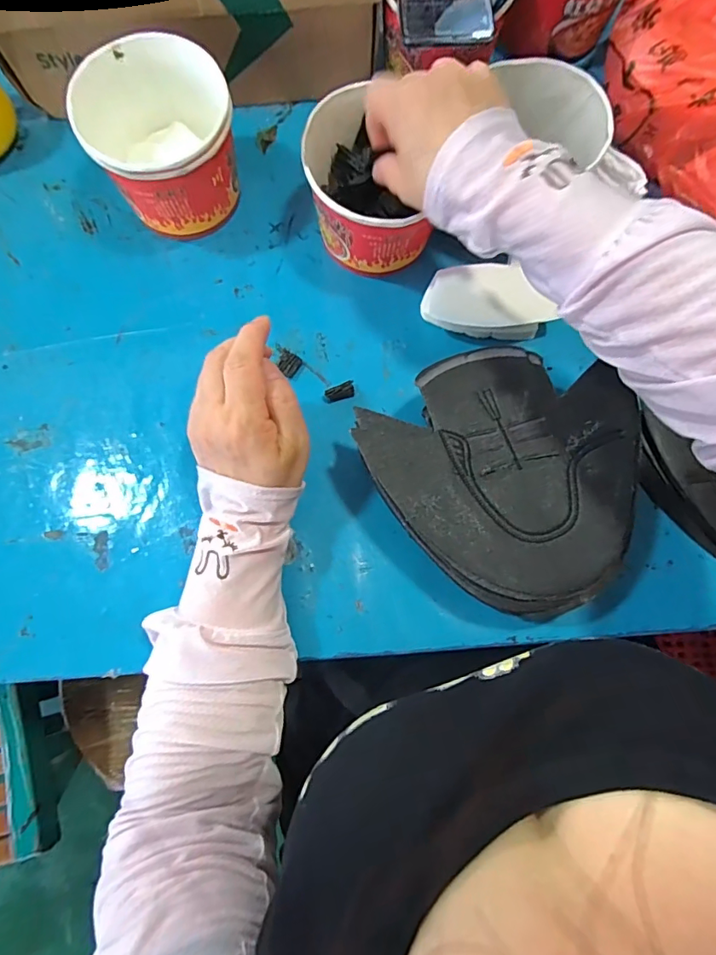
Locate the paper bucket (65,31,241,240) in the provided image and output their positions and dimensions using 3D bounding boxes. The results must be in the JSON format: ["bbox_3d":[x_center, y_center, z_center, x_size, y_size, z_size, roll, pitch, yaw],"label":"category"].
[{"bbox_3d":[-0.153,-0.266,0.396,0.111,0.092,0.116,0,76,-1],"label":"paper bucket"}]

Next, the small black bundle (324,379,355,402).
[{"bbox_3d":[-0.015,-0.071,0.398,0.024,0.007,0.013,-16,77,-4],"label":"small black bundle"}]

